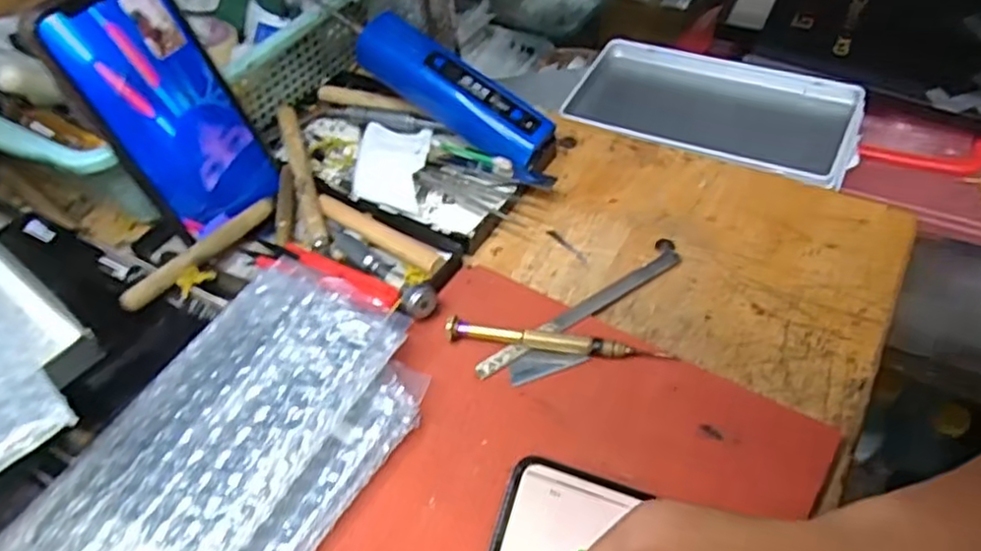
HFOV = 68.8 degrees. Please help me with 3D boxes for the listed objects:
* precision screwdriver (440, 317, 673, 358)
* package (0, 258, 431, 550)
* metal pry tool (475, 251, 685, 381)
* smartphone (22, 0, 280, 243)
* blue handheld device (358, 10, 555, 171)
[{"bbox_3d":[0.031,0.033,0.347,0.106,0.010,0.009,6,50,10],"label":"precision screwdriver"},{"bbox_3d":[-0.112,0.077,0.299,0.106,0.028,0.187,24,55,23],"label":"package"},{"bbox_3d":[0.047,0.017,0.364,0.128,0.004,0.011,-30,53,-20],"label":"metal pry tool"},{"bbox_3d":[-0.173,-0.091,0.386,0.009,0.140,0.072,13,52,41],"label":"smartphone"},{"bbox_3d":[-0.022,-0.113,0.441,0.137,0.038,0.030,34,57,6],"label":"blue handheld device"}]

